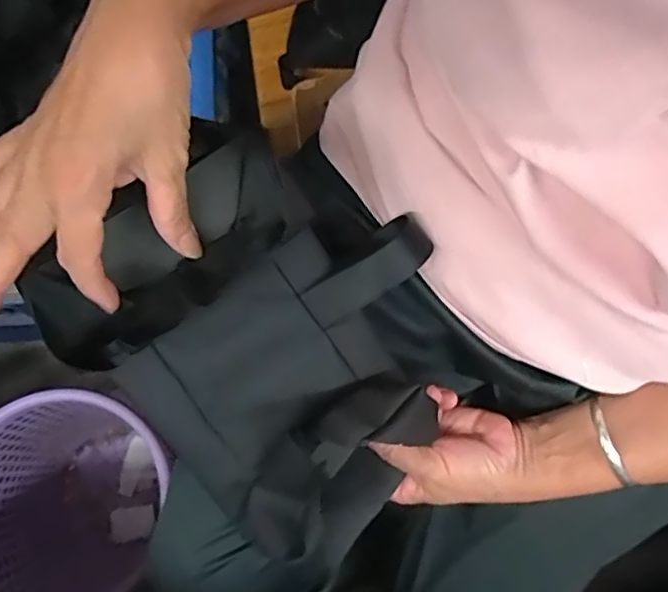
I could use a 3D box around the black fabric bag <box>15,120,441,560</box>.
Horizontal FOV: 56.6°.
[{"bbox_3d":[-0.032,0.019,0.356,0.180,0.080,0.222,-42,81,-9],"label":"black fabric bag"}]

